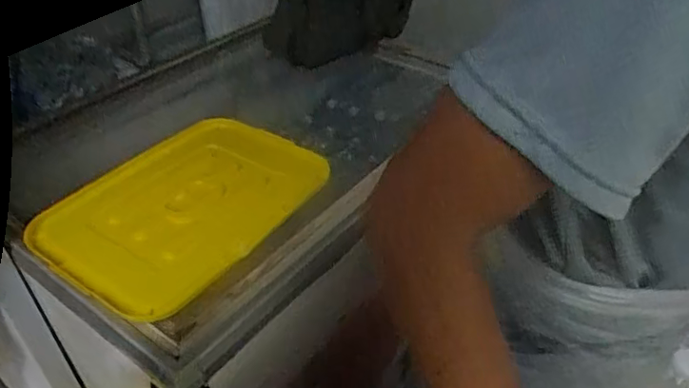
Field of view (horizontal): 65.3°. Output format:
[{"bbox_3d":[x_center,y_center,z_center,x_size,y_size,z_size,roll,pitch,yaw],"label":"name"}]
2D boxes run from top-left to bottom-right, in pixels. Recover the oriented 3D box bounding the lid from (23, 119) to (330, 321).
[{"bbox_3d":[-0.242,0.000,0.808,0.305,0.027,0.381,21,42,25],"label":"lid"}]

